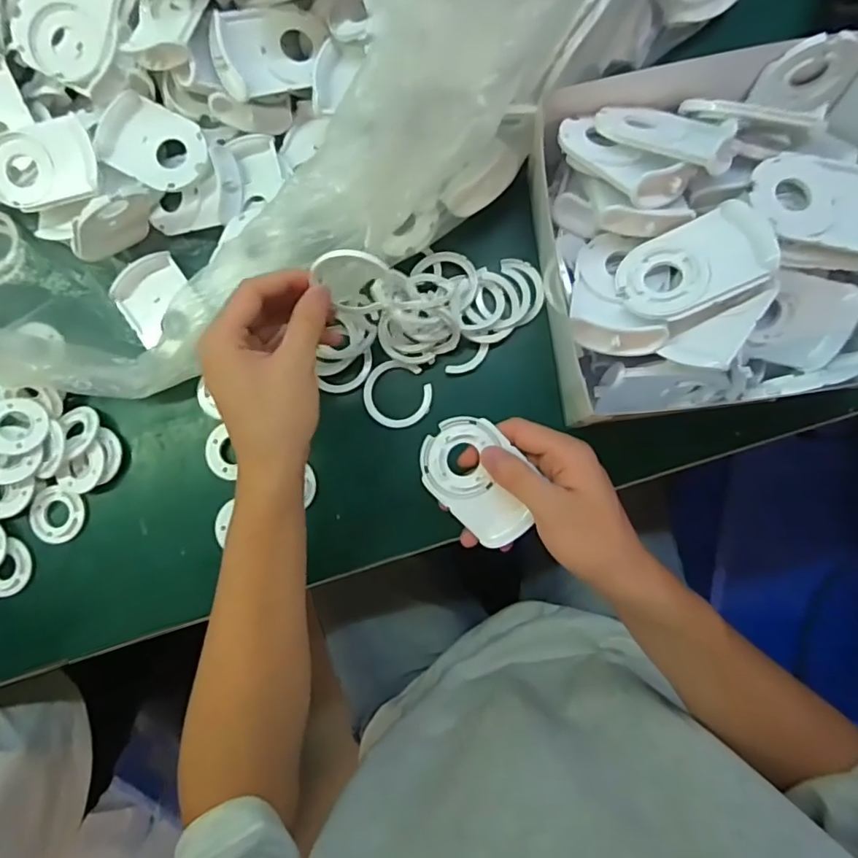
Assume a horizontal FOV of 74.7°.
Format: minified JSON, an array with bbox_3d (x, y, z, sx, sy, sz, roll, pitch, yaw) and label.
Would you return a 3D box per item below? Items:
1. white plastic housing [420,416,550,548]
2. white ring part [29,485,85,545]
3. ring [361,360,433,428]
[{"bbox_3d":[0.033,0.032,0.354,0.055,0.017,0.081,-45,83,1],"label":"white plastic housing"},{"bbox_3d":[-0.294,0.068,0.442,0.044,0.004,0.043,0,85,5],"label":"white ring part"},{"bbox_3d":[-0.024,-0.026,0.423,0.050,0.007,0.050,0,85,5],"label":"ring"}]

